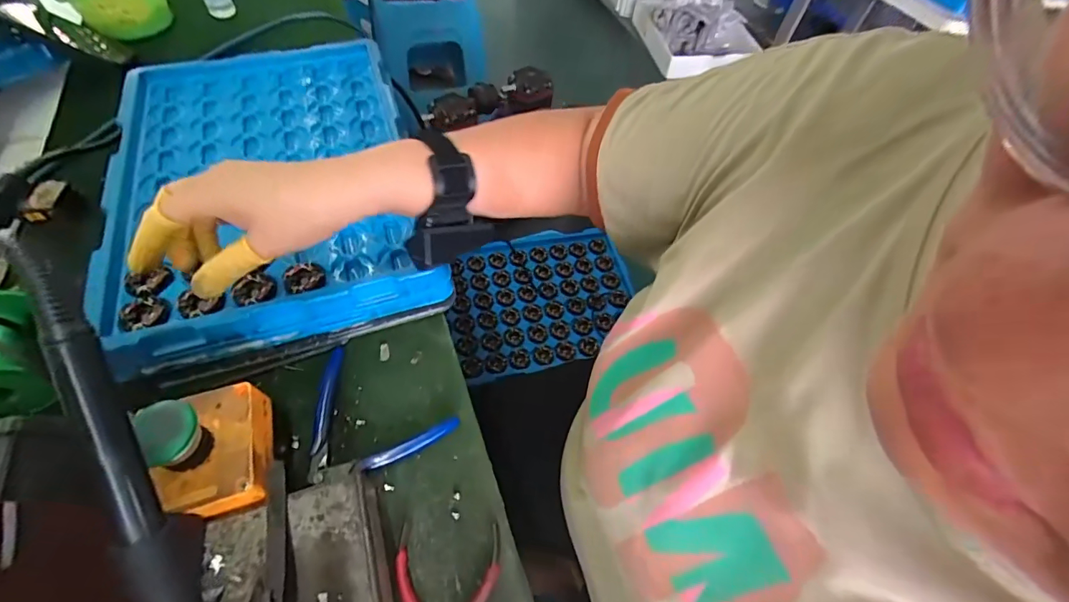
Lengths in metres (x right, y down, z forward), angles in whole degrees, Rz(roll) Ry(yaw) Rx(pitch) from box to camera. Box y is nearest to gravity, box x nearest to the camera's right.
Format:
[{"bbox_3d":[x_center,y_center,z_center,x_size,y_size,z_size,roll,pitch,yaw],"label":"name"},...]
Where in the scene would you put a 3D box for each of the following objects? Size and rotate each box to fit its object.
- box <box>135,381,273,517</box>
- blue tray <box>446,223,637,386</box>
[{"bbox_3d":[-0.208,0.091,0.287,0.057,0.060,0.079,-12,59,-12],"label":"box"},{"bbox_3d":[0.012,-0.008,0.775,0.311,0.024,0.247,-13,60,-9],"label":"blue tray"}]

